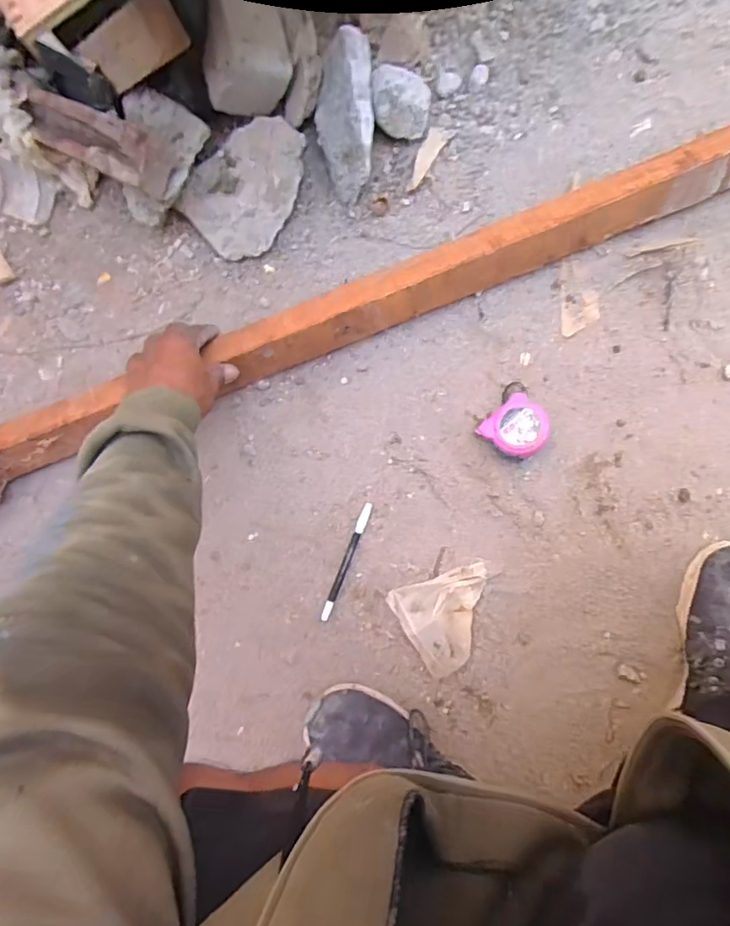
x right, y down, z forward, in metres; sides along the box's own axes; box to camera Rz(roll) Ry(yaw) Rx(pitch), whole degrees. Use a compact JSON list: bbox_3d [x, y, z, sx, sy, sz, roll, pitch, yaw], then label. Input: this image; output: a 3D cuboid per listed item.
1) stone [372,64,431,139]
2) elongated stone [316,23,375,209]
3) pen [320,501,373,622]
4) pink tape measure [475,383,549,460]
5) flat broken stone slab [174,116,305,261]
[{"bbox_3d":[0.043,-0.423,0.593,0.066,0.054,0.083,6,87,4],"label":"stone"},{"bbox_3d":[-0.024,-0.391,0.581,0.068,0.052,0.167,-1,106,4],"label":"elongated stone"},{"bbox_3d":[-0.022,0.116,0.603,0.012,0.006,0.144,21,89,5],"label":"pen"},{"bbox_3d":[0.177,-0.045,0.585,0.068,0.039,0.076,36,90,5],"label":"pink tape measure"},{"bbox_3d":[-0.136,-0.328,0.617,0.161,0.046,0.121,-40,85,1],"label":"flat broken stone slab"}]

